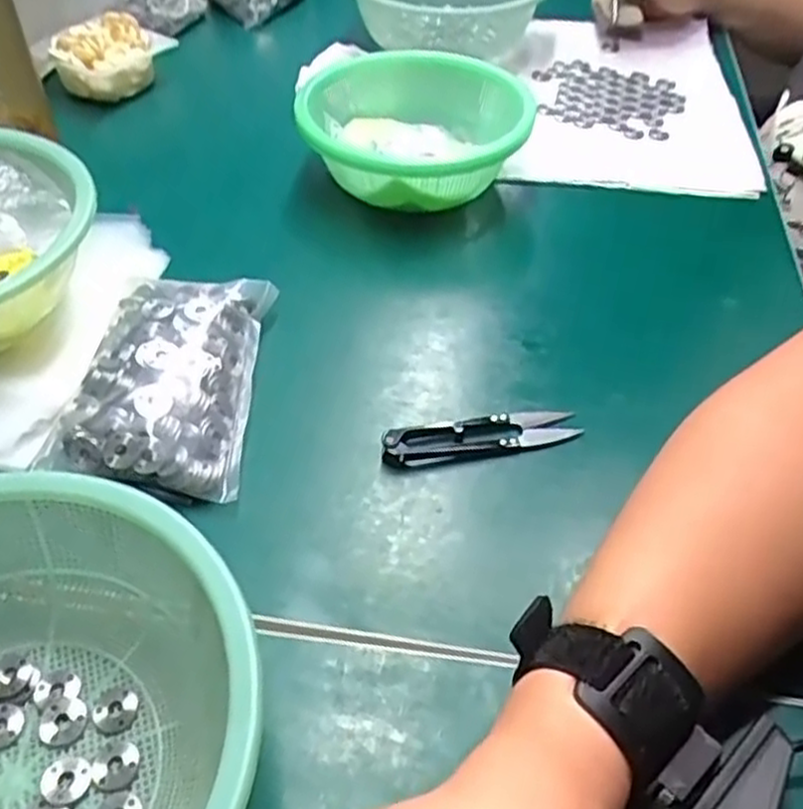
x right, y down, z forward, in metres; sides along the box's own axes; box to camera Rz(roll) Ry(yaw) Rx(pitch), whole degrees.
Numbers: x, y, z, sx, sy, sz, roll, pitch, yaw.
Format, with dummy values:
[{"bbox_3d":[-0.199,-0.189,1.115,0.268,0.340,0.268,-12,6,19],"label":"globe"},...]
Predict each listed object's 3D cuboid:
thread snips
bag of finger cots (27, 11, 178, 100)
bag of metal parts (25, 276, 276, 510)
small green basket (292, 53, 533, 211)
[{"bbox_3d":[0.042,0.016,0.396,0.102,0.011,0.026,-5,46,-6],"label":"thread snips"},{"bbox_3d":[-0.255,-0.293,0.660,0.079,0.050,0.086,20,49,17],"label":"bag of finger cots"},{"bbox_3d":[-0.119,-0.018,0.405,0.089,0.037,0.142,5,46,3],"label":"bag of metal parts"},{"bbox_3d":[0.009,-0.193,0.554,0.155,0.066,0.166,11,47,9],"label":"small green basket"}]

